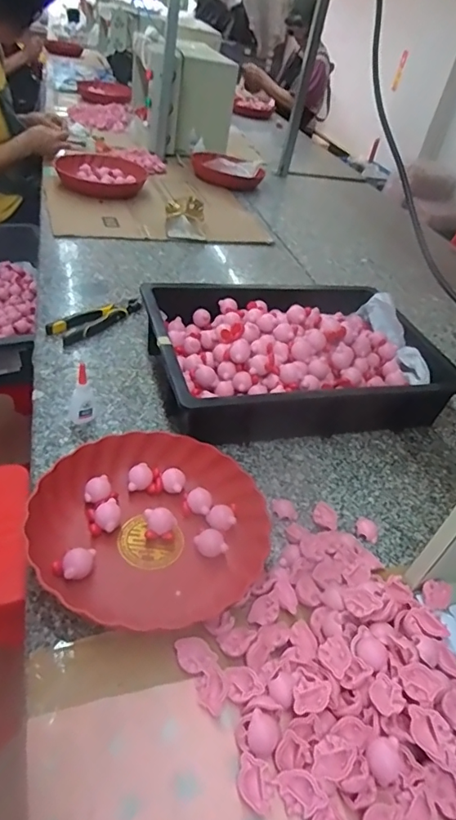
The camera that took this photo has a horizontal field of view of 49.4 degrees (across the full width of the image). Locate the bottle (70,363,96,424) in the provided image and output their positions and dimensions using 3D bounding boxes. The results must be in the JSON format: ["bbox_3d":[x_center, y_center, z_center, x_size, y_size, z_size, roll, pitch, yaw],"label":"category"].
[{"bbox_3d":[-0.195,-0.019,0.652,0.030,0.092,0.022,-14,46,-29],"label":"bottle"}]

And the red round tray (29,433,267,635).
[{"bbox_3d":[-0.079,0.124,0.532,0.237,0.061,0.234,7,39,-6],"label":"red round tray"}]

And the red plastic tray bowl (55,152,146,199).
[{"bbox_3d":[-0.363,-0.686,1.436,0.244,0.055,0.259,7,39,-6],"label":"red plastic tray bowl"}]

